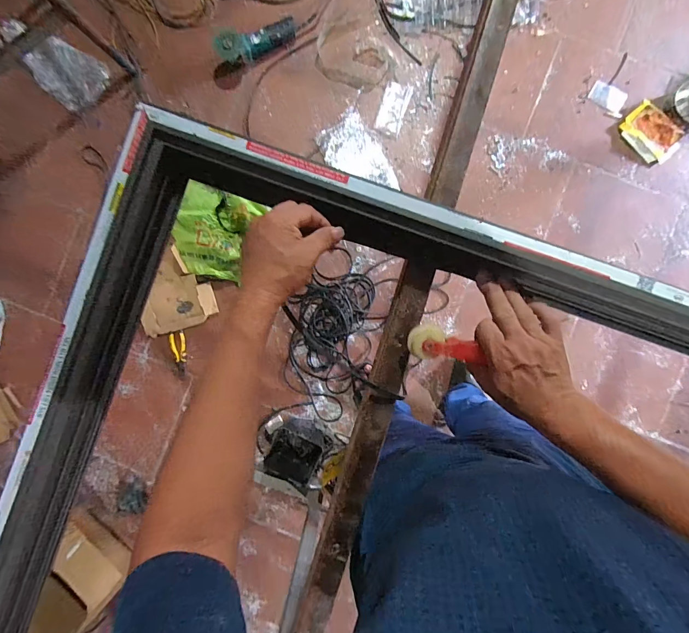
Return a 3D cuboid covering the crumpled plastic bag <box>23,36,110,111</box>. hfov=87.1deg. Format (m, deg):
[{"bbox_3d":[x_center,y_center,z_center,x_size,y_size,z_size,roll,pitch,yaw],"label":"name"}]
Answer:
[{"bbox_3d":[-1.020,-0.893,1.322,0.261,0.034,0.201,38,90,1],"label":"crumpled plastic bag"}]

